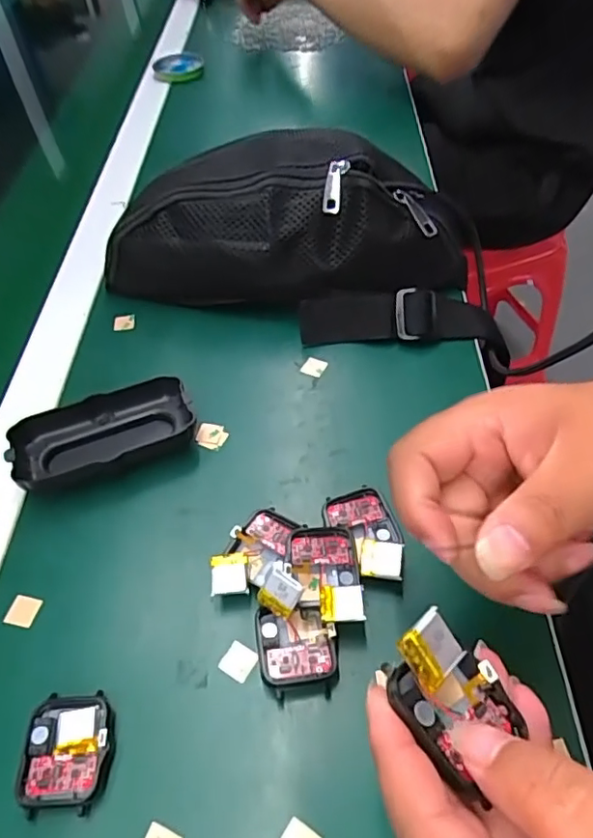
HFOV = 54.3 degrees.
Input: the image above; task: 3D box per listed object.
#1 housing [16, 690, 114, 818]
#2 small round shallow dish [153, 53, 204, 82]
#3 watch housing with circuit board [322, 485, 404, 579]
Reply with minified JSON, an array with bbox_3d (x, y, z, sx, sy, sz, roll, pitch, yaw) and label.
[{"bbox_3d":[-0.103,0.151,0.263,0.039,0.009,0.047,-3,51,0],"label":"housing"},{"bbox_3d":[-0.156,-0.465,0.766,0.065,0.017,0.059,-8,51,-4],"label":"small round shallow dish"},{"bbox_3d":[0.039,0.064,0.321,0.036,0.015,0.057,-15,52,-10],"label":"watch housing with circuit board"}]

